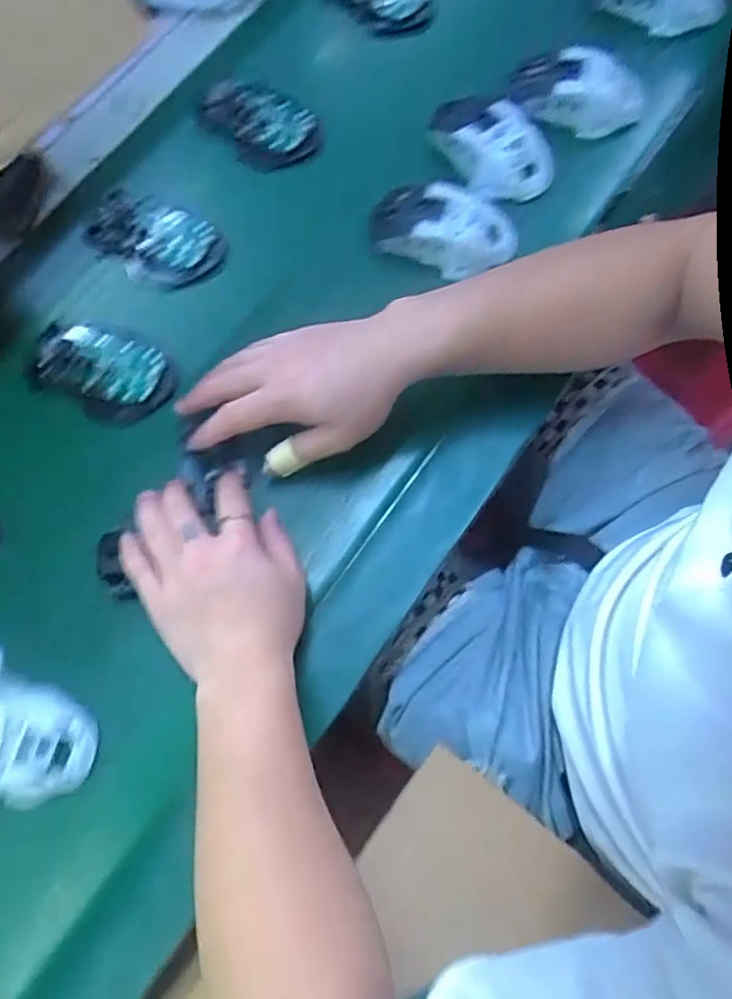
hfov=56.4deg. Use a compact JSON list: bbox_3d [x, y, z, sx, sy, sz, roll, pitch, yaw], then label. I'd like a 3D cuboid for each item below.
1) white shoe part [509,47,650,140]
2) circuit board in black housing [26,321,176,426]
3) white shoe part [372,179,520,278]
[{"bbox_3d":[0.181,-0.348,0.580,0.110,0.037,0.064,10,73,5],"label":"white shoe part"},{"bbox_3d":[-0.207,-0.099,0.532,0.104,0.019,0.069,14,74,6],"label":"circuit board in black housing"},{"bbox_3d":[0.065,-0.225,0.554,0.113,0.039,0.064,21,75,8],"label":"white shoe part"}]

